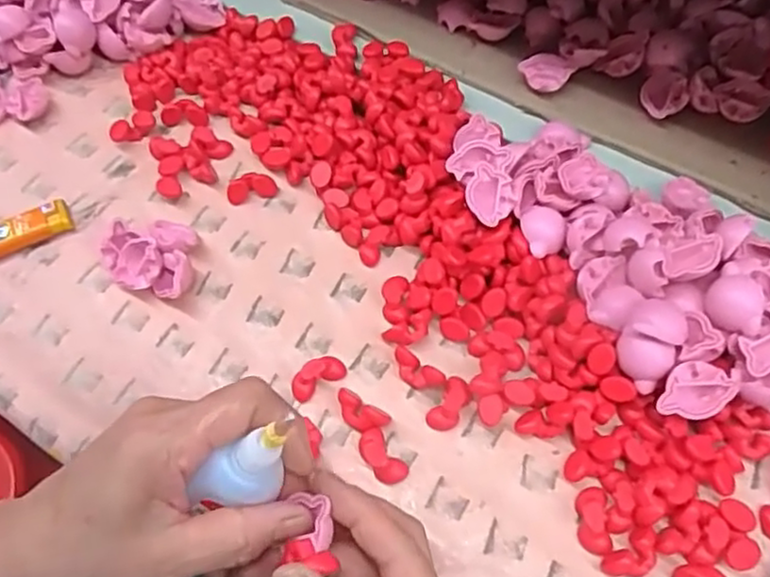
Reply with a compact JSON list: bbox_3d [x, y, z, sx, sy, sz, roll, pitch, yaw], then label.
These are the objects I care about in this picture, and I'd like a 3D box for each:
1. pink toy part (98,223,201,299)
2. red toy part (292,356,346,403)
[{"bbox_3d":[-0.139,-0.024,0.401,0.056,0.029,0.050,13,63,9],"label":"pink toy part"},{"bbox_3d":[-0.038,0.049,0.374,0.032,0.013,0.014,-32,65,-14],"label":"red toy part"}]

